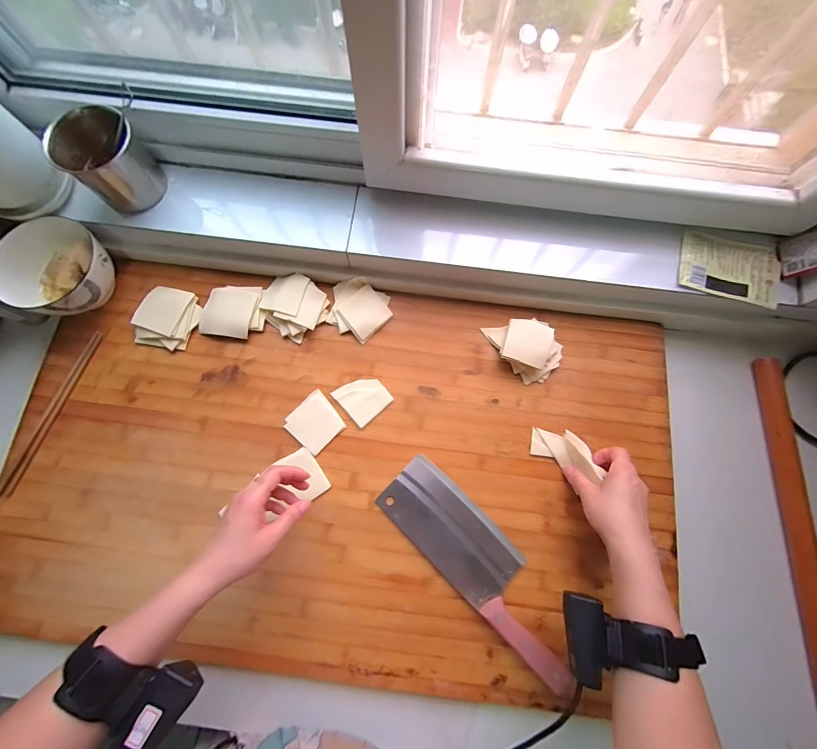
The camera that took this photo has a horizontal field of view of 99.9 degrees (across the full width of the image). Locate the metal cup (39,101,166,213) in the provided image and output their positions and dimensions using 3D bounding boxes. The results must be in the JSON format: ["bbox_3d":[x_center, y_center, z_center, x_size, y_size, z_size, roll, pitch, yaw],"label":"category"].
[{"bbox_3d":[-0.380,-0.271,0.440,0.088,0.091,0.088,0,76,-1],"label":"metal cup"}]

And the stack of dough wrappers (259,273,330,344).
[{"bbox_3d":[-0.163,-0.100,0.483,0.090,0.020,0.080,40,79,8],"label":"stack of dough wrappers"}]

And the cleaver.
[{"bbox_3d":[0.089,0.230,0.414,0.085,0.017,0.288,-44,81,-10],"label":"cleaver"}]

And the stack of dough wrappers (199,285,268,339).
[{"bbox_3d":[-0.246,-0.088,0.480,0.083,0.020,0.069,0,76,-1],"label":"stack of dough wrappers"}]

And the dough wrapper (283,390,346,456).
[{"bbox_3d":[-0.124,0.064,0.452,0.062,0.004,0.064,-43,81,-10],"label":"dough wrapper"}]

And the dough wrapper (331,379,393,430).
[{"bbox_3d":[-0.061,0.030,0.462,0.059,0.004,0.061,-41,80,-10],"label":"dough wrapper"}]

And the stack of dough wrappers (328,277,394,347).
[{"bbox_3d":[-0.070,-0.094,0.487,0.084,0.016,0.080,27,78,6],"label":"stack of dough wrappers"}]

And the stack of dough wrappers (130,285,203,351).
[{"bbox_3d":[-0.334,-0.078,0.476,0.075,0.020,0.082,15,77,3],"label":"stack of dough wrappers"}]

